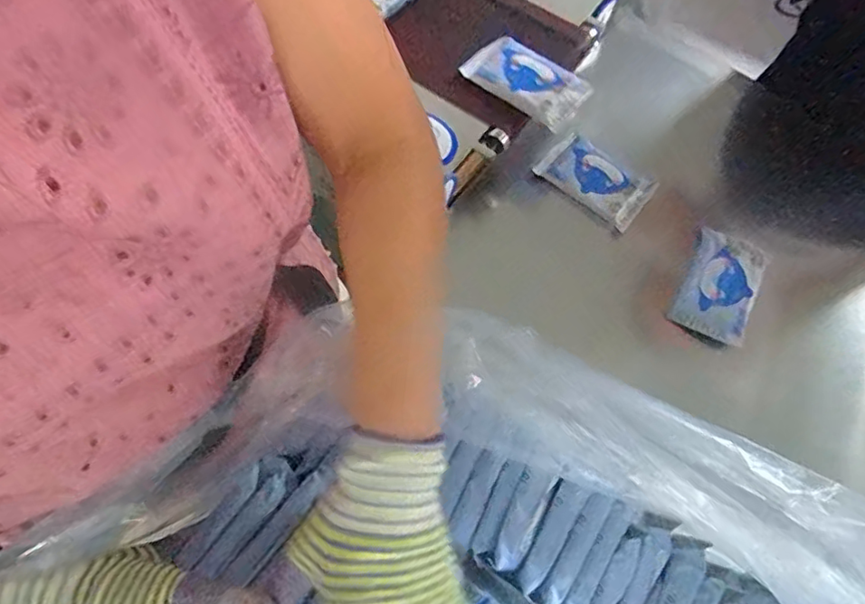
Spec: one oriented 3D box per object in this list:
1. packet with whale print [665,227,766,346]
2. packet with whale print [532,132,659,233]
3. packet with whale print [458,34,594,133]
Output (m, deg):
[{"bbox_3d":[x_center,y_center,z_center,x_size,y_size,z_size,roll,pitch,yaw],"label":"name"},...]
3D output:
[{"bbox_3d":[0.345,-0.019,0.684,0.081,0.029,0.128,28,70,9],"label":"packet with whale print"},{"bbox_3d":[0.211,-0.160,0.727,0.136,0.023,0.081,39,73,13],"label":"packet with whale print"},{"bbox_3d":[0.112,-0.265,0.676,0.139,0.014,0.082,36,72,12],"label":"packet with whale print"}]

